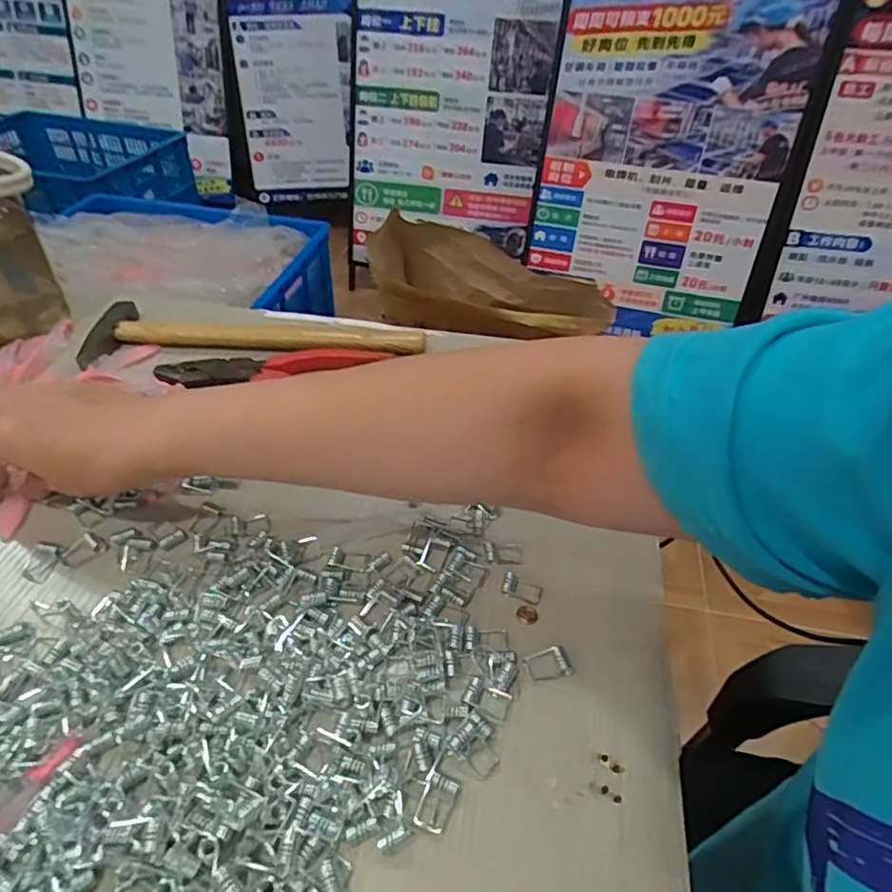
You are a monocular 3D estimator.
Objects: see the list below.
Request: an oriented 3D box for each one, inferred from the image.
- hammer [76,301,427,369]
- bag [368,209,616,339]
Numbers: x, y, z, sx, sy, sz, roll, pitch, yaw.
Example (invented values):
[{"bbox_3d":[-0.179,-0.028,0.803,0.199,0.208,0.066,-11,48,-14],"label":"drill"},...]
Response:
[{"bbox_3d":[-0.158,-0.093,0.505,0.277,0.020,0.061,2,43,0],"label":"hammer"},{"bbox_3d":[0.084,-0.275,1.032,0.393,0.157,0.127,10,44,8],"label":"bag"}]

